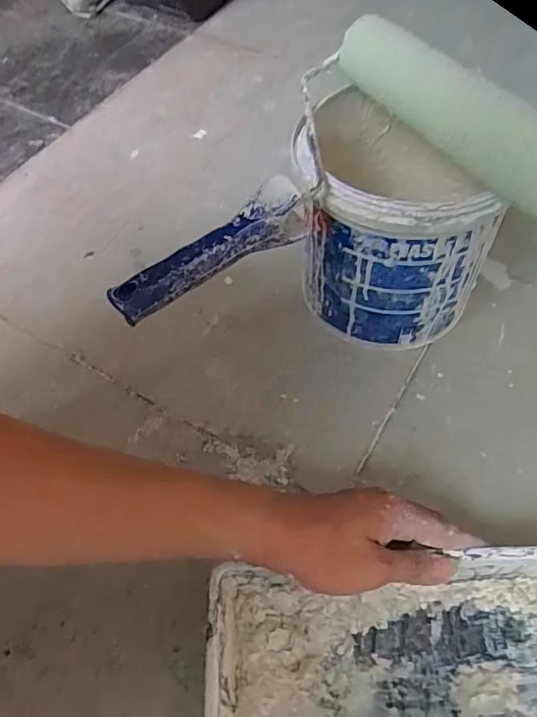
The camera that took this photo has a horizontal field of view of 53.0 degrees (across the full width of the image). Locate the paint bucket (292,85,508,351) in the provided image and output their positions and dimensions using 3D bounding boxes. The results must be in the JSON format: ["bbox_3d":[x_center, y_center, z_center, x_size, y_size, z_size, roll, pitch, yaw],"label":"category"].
[{"bbox_3d":[0.111,-0.132,0.513,0.167,0.189,0.182,-2,57,3],"label":"paint bucket"}]

